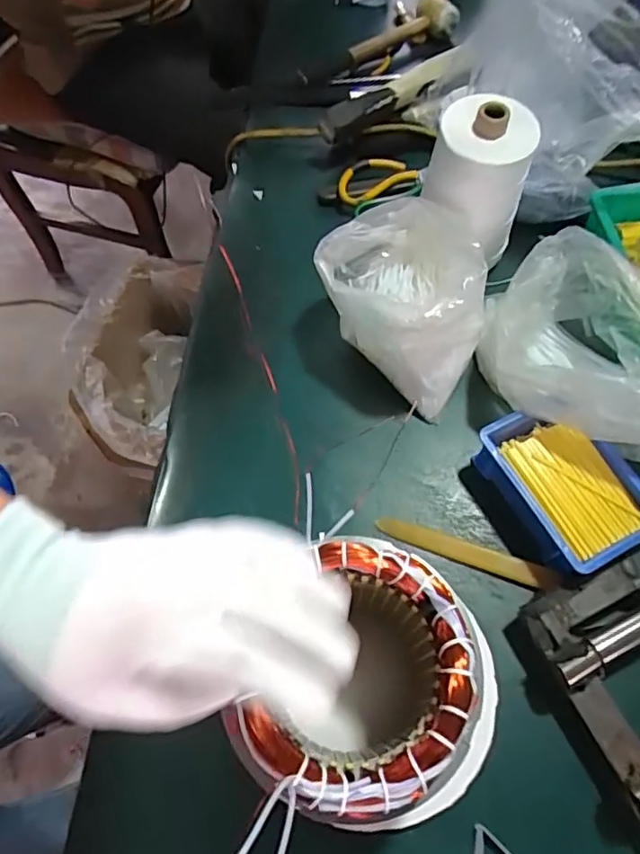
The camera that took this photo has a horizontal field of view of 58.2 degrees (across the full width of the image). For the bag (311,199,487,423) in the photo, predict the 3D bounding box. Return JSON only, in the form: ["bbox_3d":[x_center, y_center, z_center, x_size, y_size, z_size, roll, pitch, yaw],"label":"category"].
[{"bbox_3d":[0.089,-0.128,0.574,0.138,0.117,0.182,-42,70,-18],"label":"bag"}]

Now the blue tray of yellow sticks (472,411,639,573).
[{"bbox_3d":[0.216,0.053,0.517,0.099,0.055,0.149,-26,66,-11],"label":"blue tray of yellow sticks"}]

